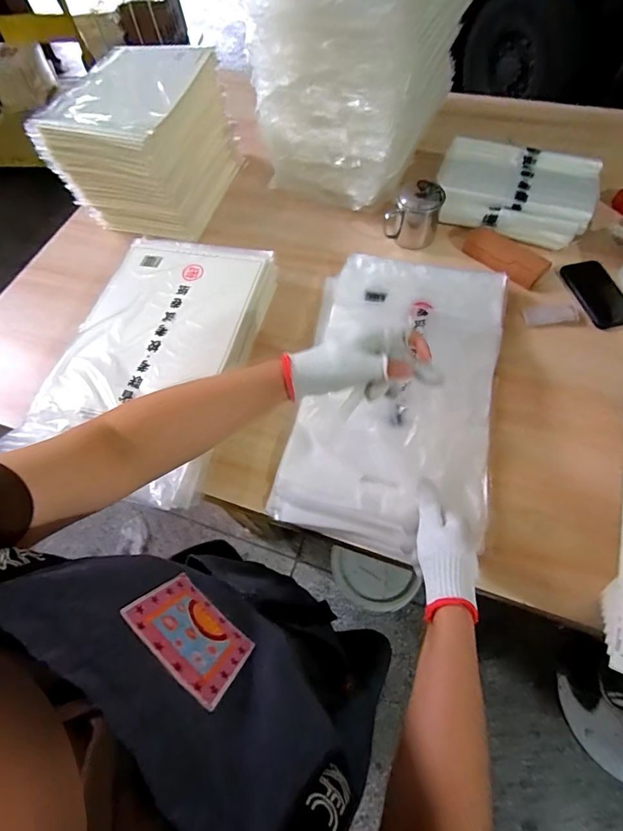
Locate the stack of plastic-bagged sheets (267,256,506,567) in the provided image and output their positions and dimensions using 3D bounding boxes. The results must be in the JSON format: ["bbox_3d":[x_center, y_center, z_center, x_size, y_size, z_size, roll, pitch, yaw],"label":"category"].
[{"bbox_3d":[0.135,-0.052,0.640,0.299,0.048,0.509,10,64,9],"label":"stack of plastic-bagged sheets"}]

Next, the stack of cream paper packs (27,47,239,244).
[{"bbox_3d":[-0.334,-0.561,0.844,0.257,0.245,0.339,18,66,13],"label":"stack of cream paper packs"}]

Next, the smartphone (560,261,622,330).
[{"bbox_3d":[0.532,-0.226,0.743,0.078,0.017,0.154,-13,63,-3],"label":"smartphone"}]

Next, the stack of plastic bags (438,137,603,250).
[{"bbox_3d":[0.405,-0.457,0.798,0.295,0.088,0.204,16,65,12],"label":"stack of plastic bags"}]

